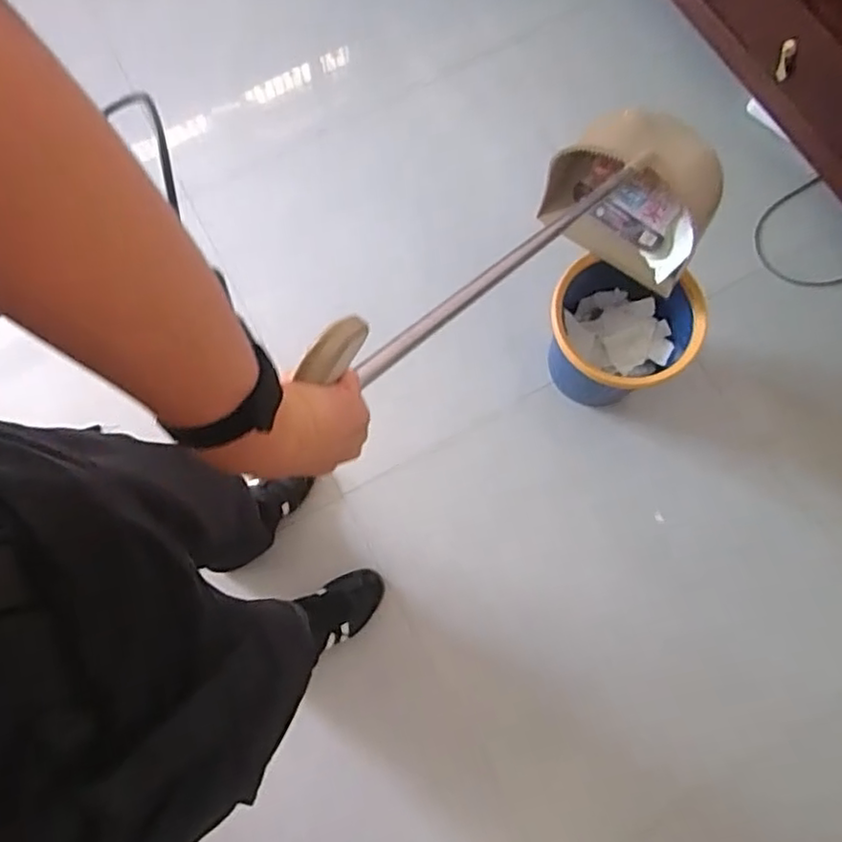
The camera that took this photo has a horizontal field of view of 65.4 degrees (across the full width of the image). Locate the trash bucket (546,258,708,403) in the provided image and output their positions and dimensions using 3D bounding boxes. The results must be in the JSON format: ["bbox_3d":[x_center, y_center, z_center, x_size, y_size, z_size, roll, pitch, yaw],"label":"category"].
[{"bbox_3d":[0.378,-0.150,1.311,0.251,0.308,0.233,-1,78,2],"label":"trash bucket"}]

